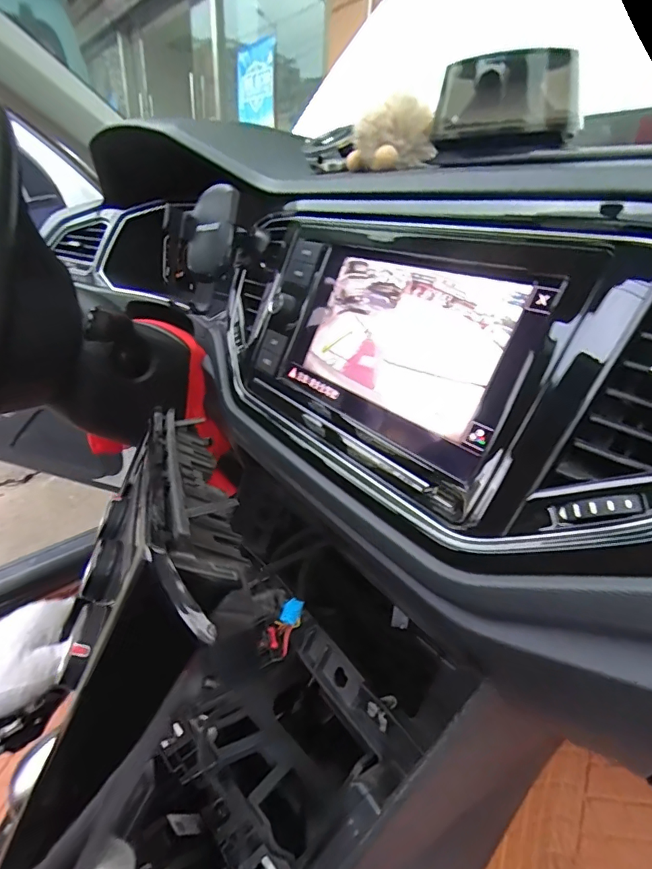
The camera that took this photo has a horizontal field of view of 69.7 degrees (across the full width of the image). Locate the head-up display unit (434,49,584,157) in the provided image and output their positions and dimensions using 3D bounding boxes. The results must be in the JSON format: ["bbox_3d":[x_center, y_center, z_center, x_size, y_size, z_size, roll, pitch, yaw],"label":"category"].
[{"bbox_3d":[0.119,-0.214,0.303,0.089,0.054,0.029,8,27,11],"label":"head-up display unit"}]

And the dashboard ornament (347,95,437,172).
[{"bbox_3d":[0.051,-0.230,0.363,0.064,0.044,0.060,3,27,2],"label":"dashboard ornament"}]

